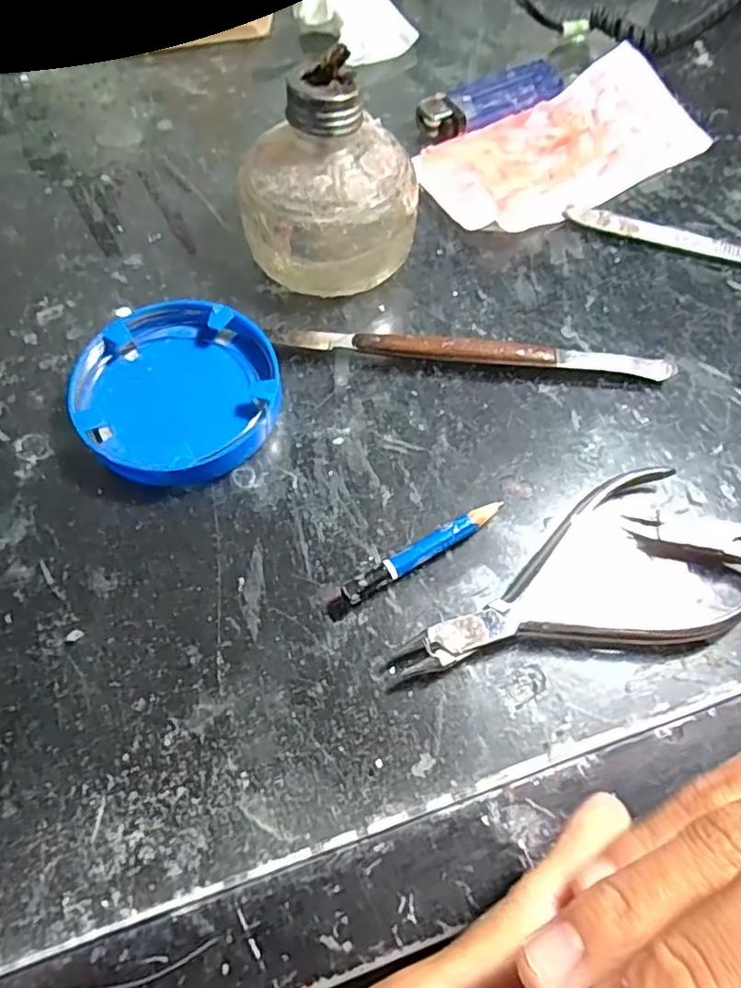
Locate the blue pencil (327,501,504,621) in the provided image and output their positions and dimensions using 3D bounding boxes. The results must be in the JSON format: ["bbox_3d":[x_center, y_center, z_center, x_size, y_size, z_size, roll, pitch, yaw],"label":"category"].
[{"bbox_3d":[0.017,0.023,0.227,0.071,0.011,0.008,-29,68,-13],"label":"blue pencil"}]

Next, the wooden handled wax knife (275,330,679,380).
[{"bbox_3d":[0.044,-0.058,0.265,0.163,0.011,0.012,4,65,2],"label":"wooden handled wax knife"}]

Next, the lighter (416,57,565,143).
[{"bbox_3d":[0.063,-0.207,0.334,0.081,0.011,0.027,-32,69,-14],"label":"lighter"}]

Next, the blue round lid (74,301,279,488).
[{"bbox_3d":[-0.076,-0.041,0.253,0.079,0.017,0.076,0,65,0],"label":"blue round lid"}]

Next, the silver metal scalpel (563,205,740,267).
[{"bbox_3d":[0.159,-0.113,0.294,0.136,0.006,0.011,17,66,8],"label":"silver metal scalpel"}]

